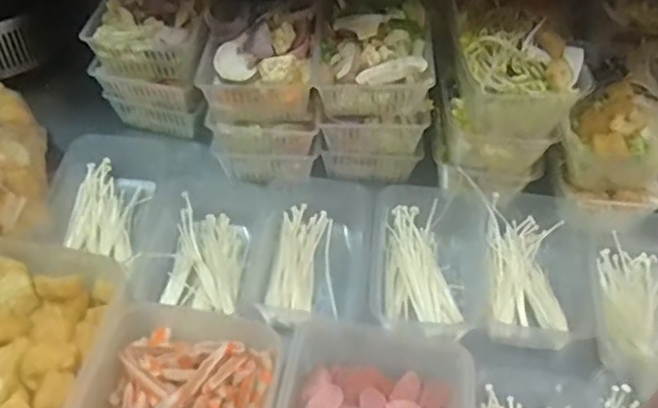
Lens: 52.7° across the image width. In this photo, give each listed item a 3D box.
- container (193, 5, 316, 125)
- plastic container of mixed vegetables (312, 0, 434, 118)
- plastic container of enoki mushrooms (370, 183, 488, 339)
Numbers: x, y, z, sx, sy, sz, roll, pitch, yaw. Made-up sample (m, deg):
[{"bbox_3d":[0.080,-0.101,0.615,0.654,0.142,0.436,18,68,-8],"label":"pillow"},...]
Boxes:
[{"bbox_3d":[-0.067,-0.151,0.689,0.118,0.061,0.129,9,51,3],"label":"container"},{"bbox_3d":[0.045,-0.148,0.671,0.107,0.060,0.117,6,51,1],"label":"plastic container of mixed vegetables"},{"bbox_3d":[0.100,0.058,0.665,0.110,0.044,0.167,3,51,-1],"label":"plastic container of enoki mushrooms"}]

